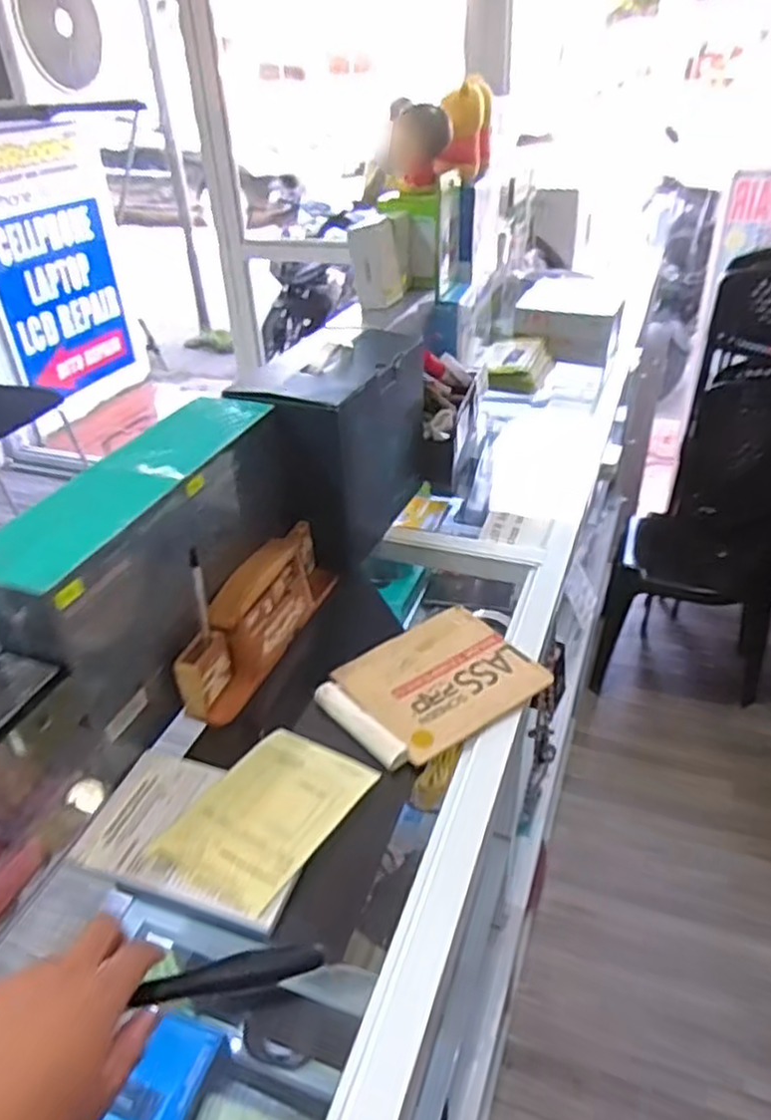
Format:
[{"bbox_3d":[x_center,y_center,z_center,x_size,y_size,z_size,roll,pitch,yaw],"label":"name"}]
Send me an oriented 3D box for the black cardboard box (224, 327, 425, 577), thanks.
[{"bbox_3d":[-0.054,-0.131,0.848,0.122,0.195,0.262,11,37,19],"label":"black cardboard box"}]

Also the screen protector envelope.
[{"bbox_3d":[0.039,0.110,0.671,0.184,0.015,0.144,-22,39,-26],"label":"screen protector envelope"}]

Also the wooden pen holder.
[{"bbox_3d":[-0.120,0.051,0.713,0.048,0.084,0.240,9,36,17],"label":"wooden pen holder"}]

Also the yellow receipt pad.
[{"bbox_3d":[-0.088,0.192,0.561,0.104,0.011,0.149,18,40,28],"label":"yellow receipt pad"}]

